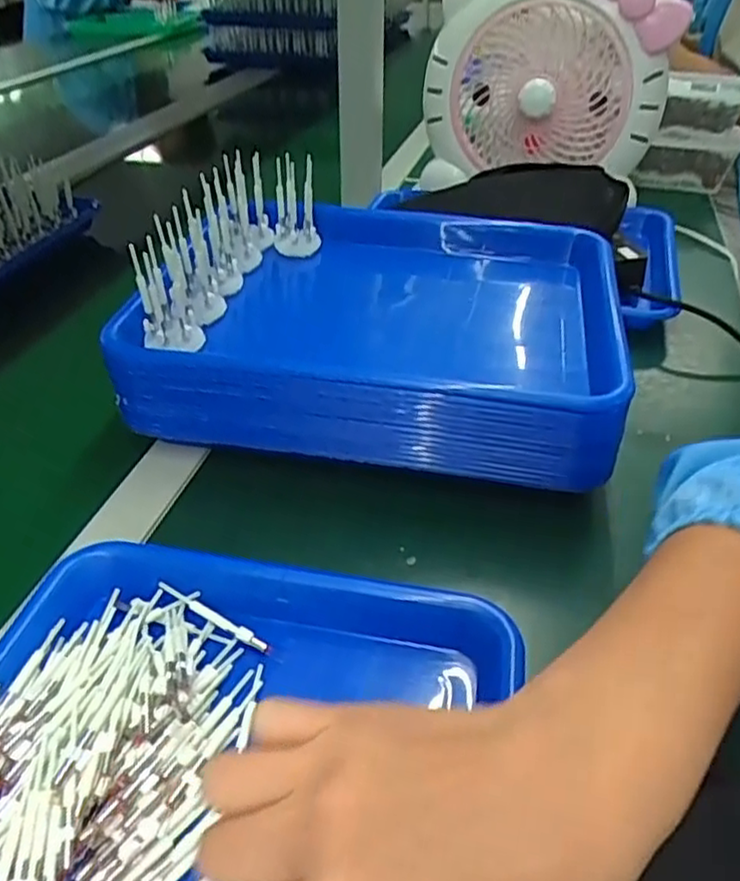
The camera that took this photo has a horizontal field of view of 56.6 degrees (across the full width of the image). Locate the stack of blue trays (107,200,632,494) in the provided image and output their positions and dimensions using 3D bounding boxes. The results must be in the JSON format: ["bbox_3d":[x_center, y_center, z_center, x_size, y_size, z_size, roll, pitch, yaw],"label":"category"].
[{"bbox_3d":[0.025,-0.085,0.515,0.333,0.078,0.247,7,39,9],"label":"stack of blue trays"}]

